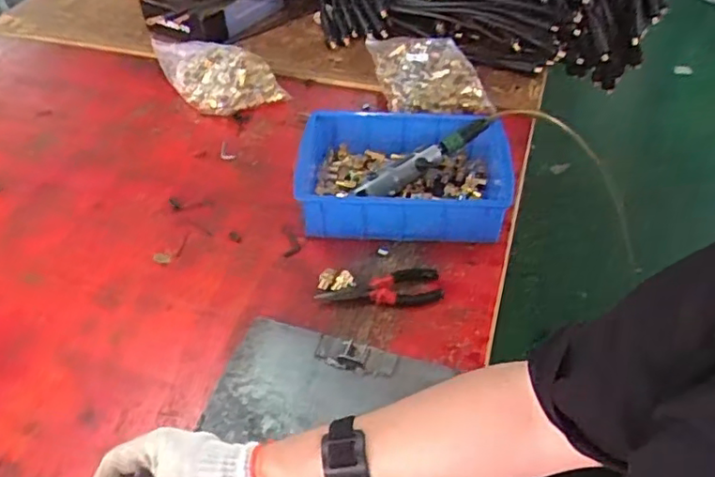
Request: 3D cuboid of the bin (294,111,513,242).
[{"bbox_3d":[0.068,-0.093,0.895,0.311,0.081,0.204,0,46,2],"label":"bin"}]

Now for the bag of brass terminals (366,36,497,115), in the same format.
[{"bbox_3d":[0.130,-0.316,1.121,0.190,0.059,0.267,-5,46,-3],"label":"bag of brass terminals"}]

